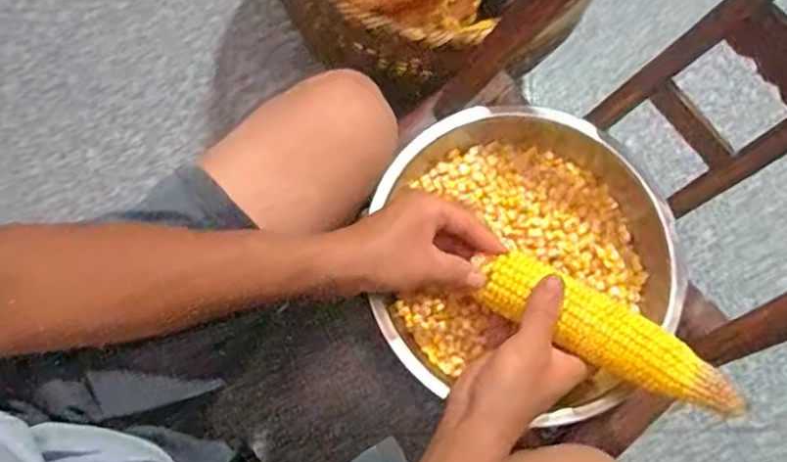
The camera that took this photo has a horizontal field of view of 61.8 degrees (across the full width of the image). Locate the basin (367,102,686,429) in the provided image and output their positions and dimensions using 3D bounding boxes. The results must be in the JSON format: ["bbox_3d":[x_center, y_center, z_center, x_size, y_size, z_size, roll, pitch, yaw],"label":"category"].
[{"bbox_3d":[0.115,0.021,0.588,0.264,0.070,0.276,0,78,-1],"label":"basin"}]

